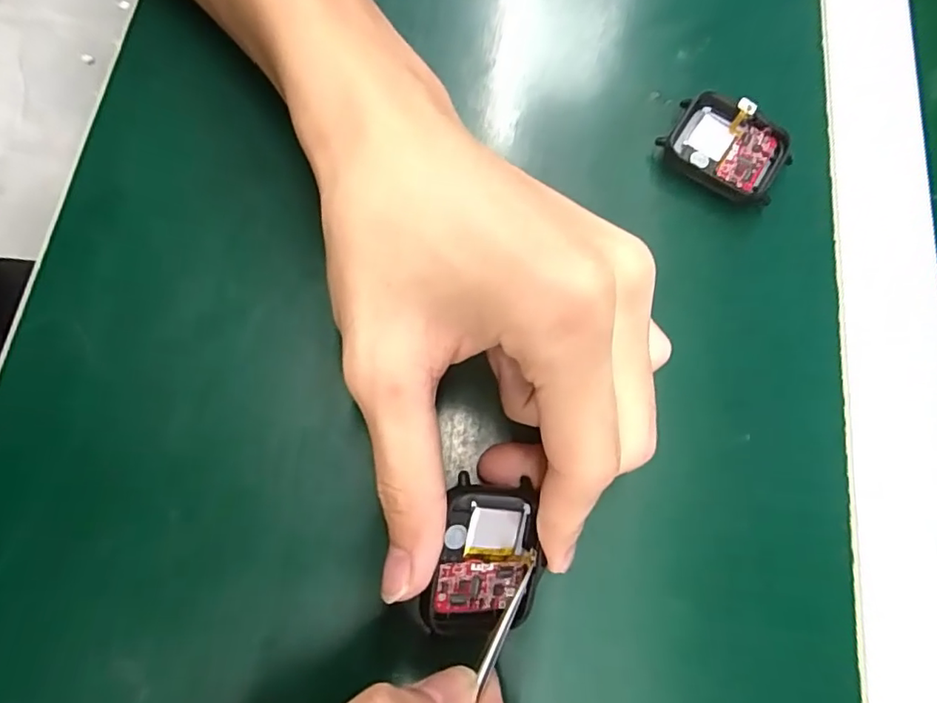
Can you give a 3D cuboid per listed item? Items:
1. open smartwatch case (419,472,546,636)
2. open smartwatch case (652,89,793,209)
[{"bbox_3d":[0.005,0.063,0.174,0.035,0.011,0.044,12,87,-28],"label":"open smartwatch case"},{"bbox_3d":[0.102,-0.080,0.225,0.046,0.015,0.037,31,75,5],"label":"open smartwatch case"}]

